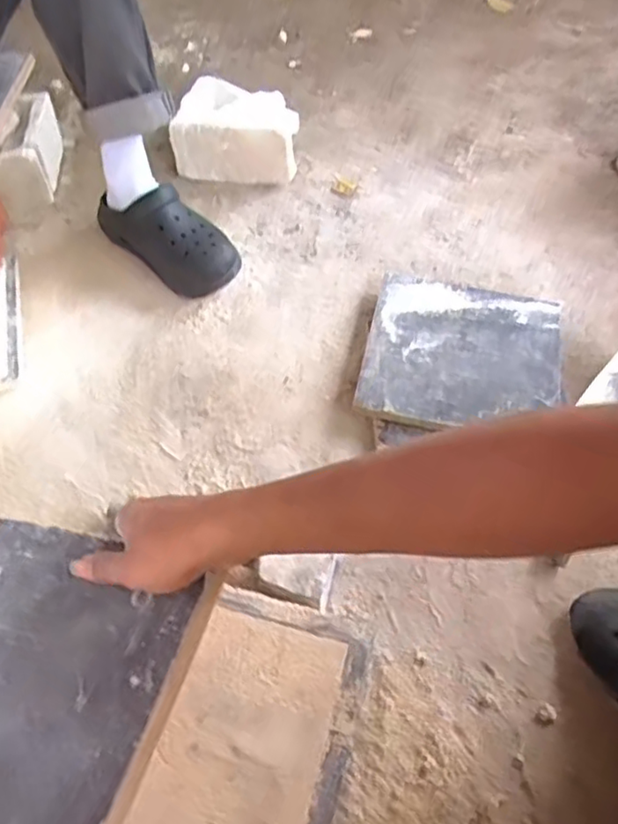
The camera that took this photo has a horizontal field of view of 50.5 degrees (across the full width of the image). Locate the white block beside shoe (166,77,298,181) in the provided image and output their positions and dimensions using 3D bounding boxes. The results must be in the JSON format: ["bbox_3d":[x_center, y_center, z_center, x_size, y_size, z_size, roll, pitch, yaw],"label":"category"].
[{"bbox_3d":[-0.117,-0.473,1.110,0.202,0.102,0.149,7,56,3],"label":"white block beside shoe"}]

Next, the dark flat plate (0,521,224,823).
[{"bbox_3d":[-0.199,0.186,0.439,0.247,0.009,0.223,1,53,30],"label":"dark flat plate"}]

